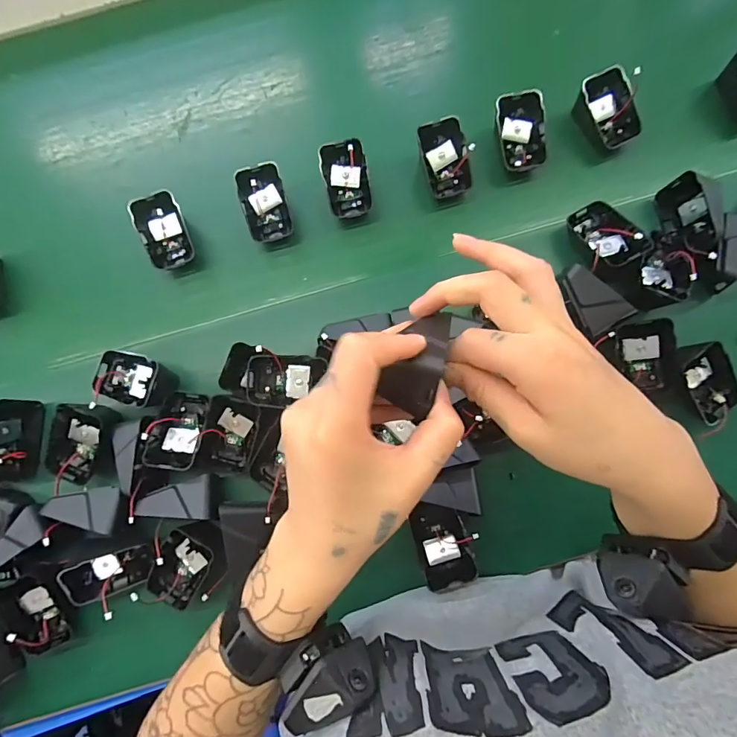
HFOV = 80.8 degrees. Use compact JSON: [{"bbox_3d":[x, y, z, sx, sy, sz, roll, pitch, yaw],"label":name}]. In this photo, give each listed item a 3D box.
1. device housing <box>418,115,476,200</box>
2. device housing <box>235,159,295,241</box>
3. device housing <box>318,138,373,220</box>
[{"bbox_3d":[0.076,-0.202,0.424,0.046,0.041,0.066,-18,80,-2],"label":"device housing"},{"bbox_3d":[-0.101,-0.161,0.421,0.046,0.019,0.070,-9,110,-9],"label":"device housing"},{"bbox_3d":[-0.022,-0.185,0.427,0.047,0.043,0.065,-16,80,-1],"label":"device housing"}]

